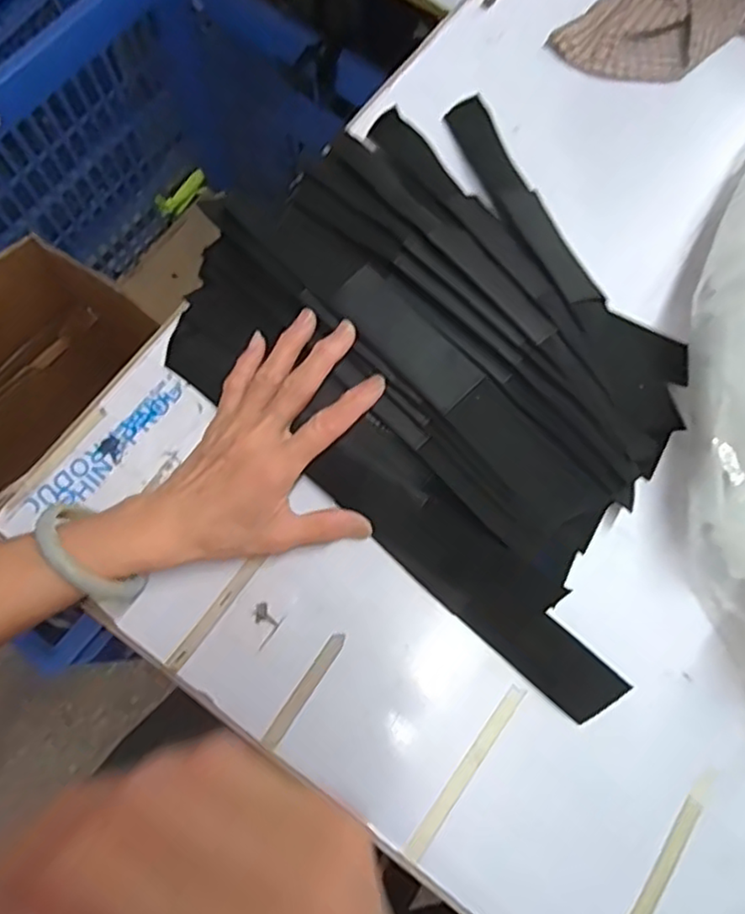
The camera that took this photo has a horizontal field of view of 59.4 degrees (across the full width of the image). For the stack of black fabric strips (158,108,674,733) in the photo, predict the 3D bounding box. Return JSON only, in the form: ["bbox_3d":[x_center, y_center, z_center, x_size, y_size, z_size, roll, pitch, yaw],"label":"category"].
[{"bbox_3d":[0.069,-0.068,0.427,0.282,0.063,0.386,-41,77,-12],"label":"stack of black fabric strips"}]

